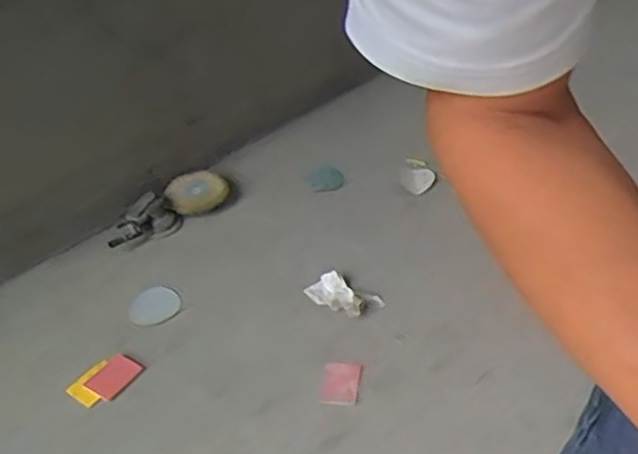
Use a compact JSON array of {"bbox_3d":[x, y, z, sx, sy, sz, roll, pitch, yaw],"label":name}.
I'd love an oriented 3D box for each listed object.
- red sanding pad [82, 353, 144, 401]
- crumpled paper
[{"bbox_3d":[-0.423,0.306,1.395,0.065,0.014,0.100,20,42,25],"label":"red sanding pad"},{"bbox_3d":[0.056,0.157,1.565,0.163,0.024,0.096,25,44,30],"label":"crumpled paper"}]

